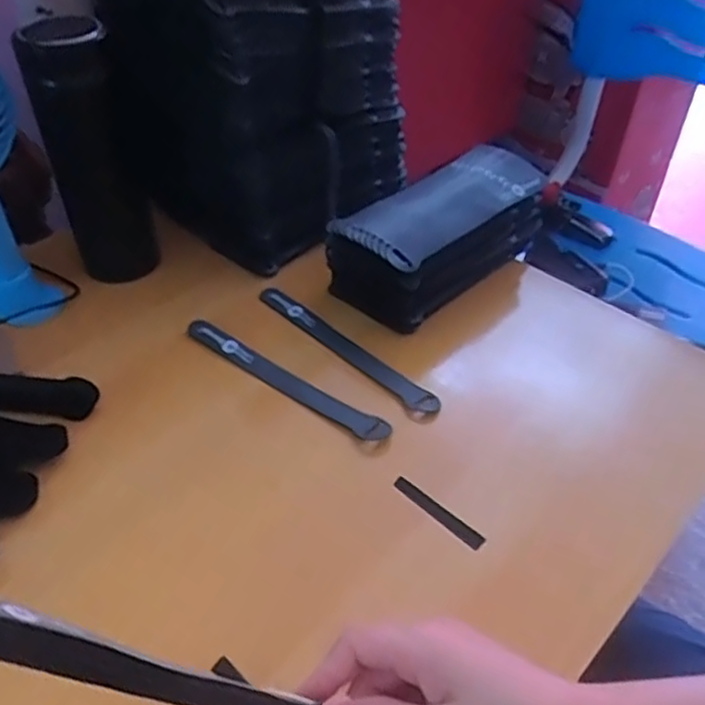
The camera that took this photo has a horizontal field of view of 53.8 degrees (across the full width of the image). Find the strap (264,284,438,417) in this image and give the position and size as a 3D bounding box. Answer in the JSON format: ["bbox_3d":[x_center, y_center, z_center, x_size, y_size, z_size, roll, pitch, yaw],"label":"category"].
[{"bbox_3d":[-0.009,-0.007,0.566,0.020,0.014,0.200,-32,53,-29],"label":"strap"}]

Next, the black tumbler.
[{"bbox_3d":[-0.221,-0.164,0.598,0.070,0.201,0.069,-21,49,-21],"label":"black tumbler"}]

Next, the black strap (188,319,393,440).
[{"bbox_3d":[-0.056,0.018,0.540,0.201,0.006,0.021,27,56,28],"label":"black strap"}]

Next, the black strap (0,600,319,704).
[{"bbox_3d":[-0.083,0.120,0.262,0.012,0.179,0.020,-35,38,25],"label":"black strap"}]

